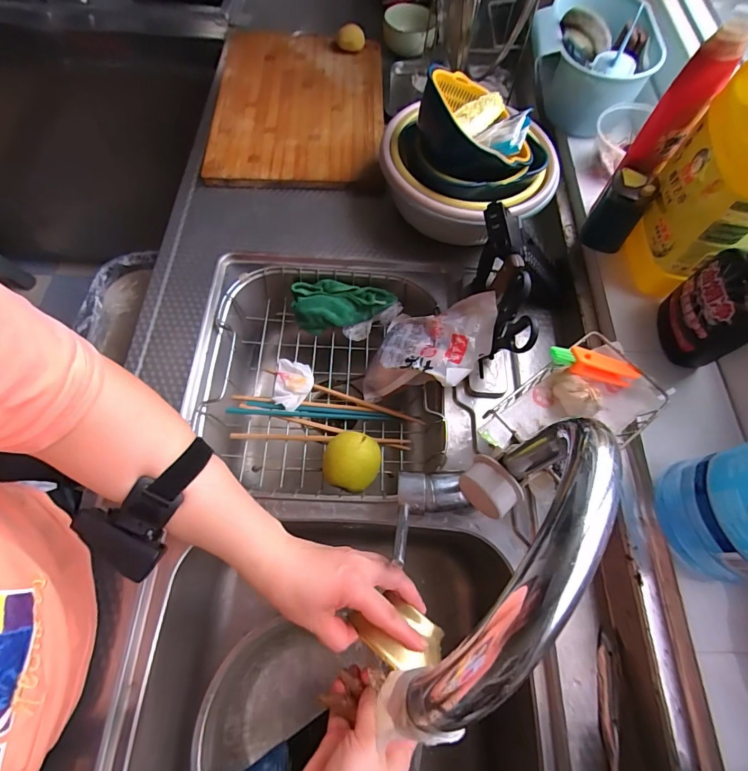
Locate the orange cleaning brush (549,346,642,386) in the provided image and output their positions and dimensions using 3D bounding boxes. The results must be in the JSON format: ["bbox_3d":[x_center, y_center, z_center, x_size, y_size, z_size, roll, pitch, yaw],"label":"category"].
[{"bbox_3d":[0.221,-0.018,0.408,0.093,0.019,0.027,15,68,-9],"label":"orange cleaning brush"}]

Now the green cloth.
[{"bbox_3d":[-0.046,-0.121,0.610,0.147,0.022,0.073,-6,87,-3],"label":"green cloth"}]

